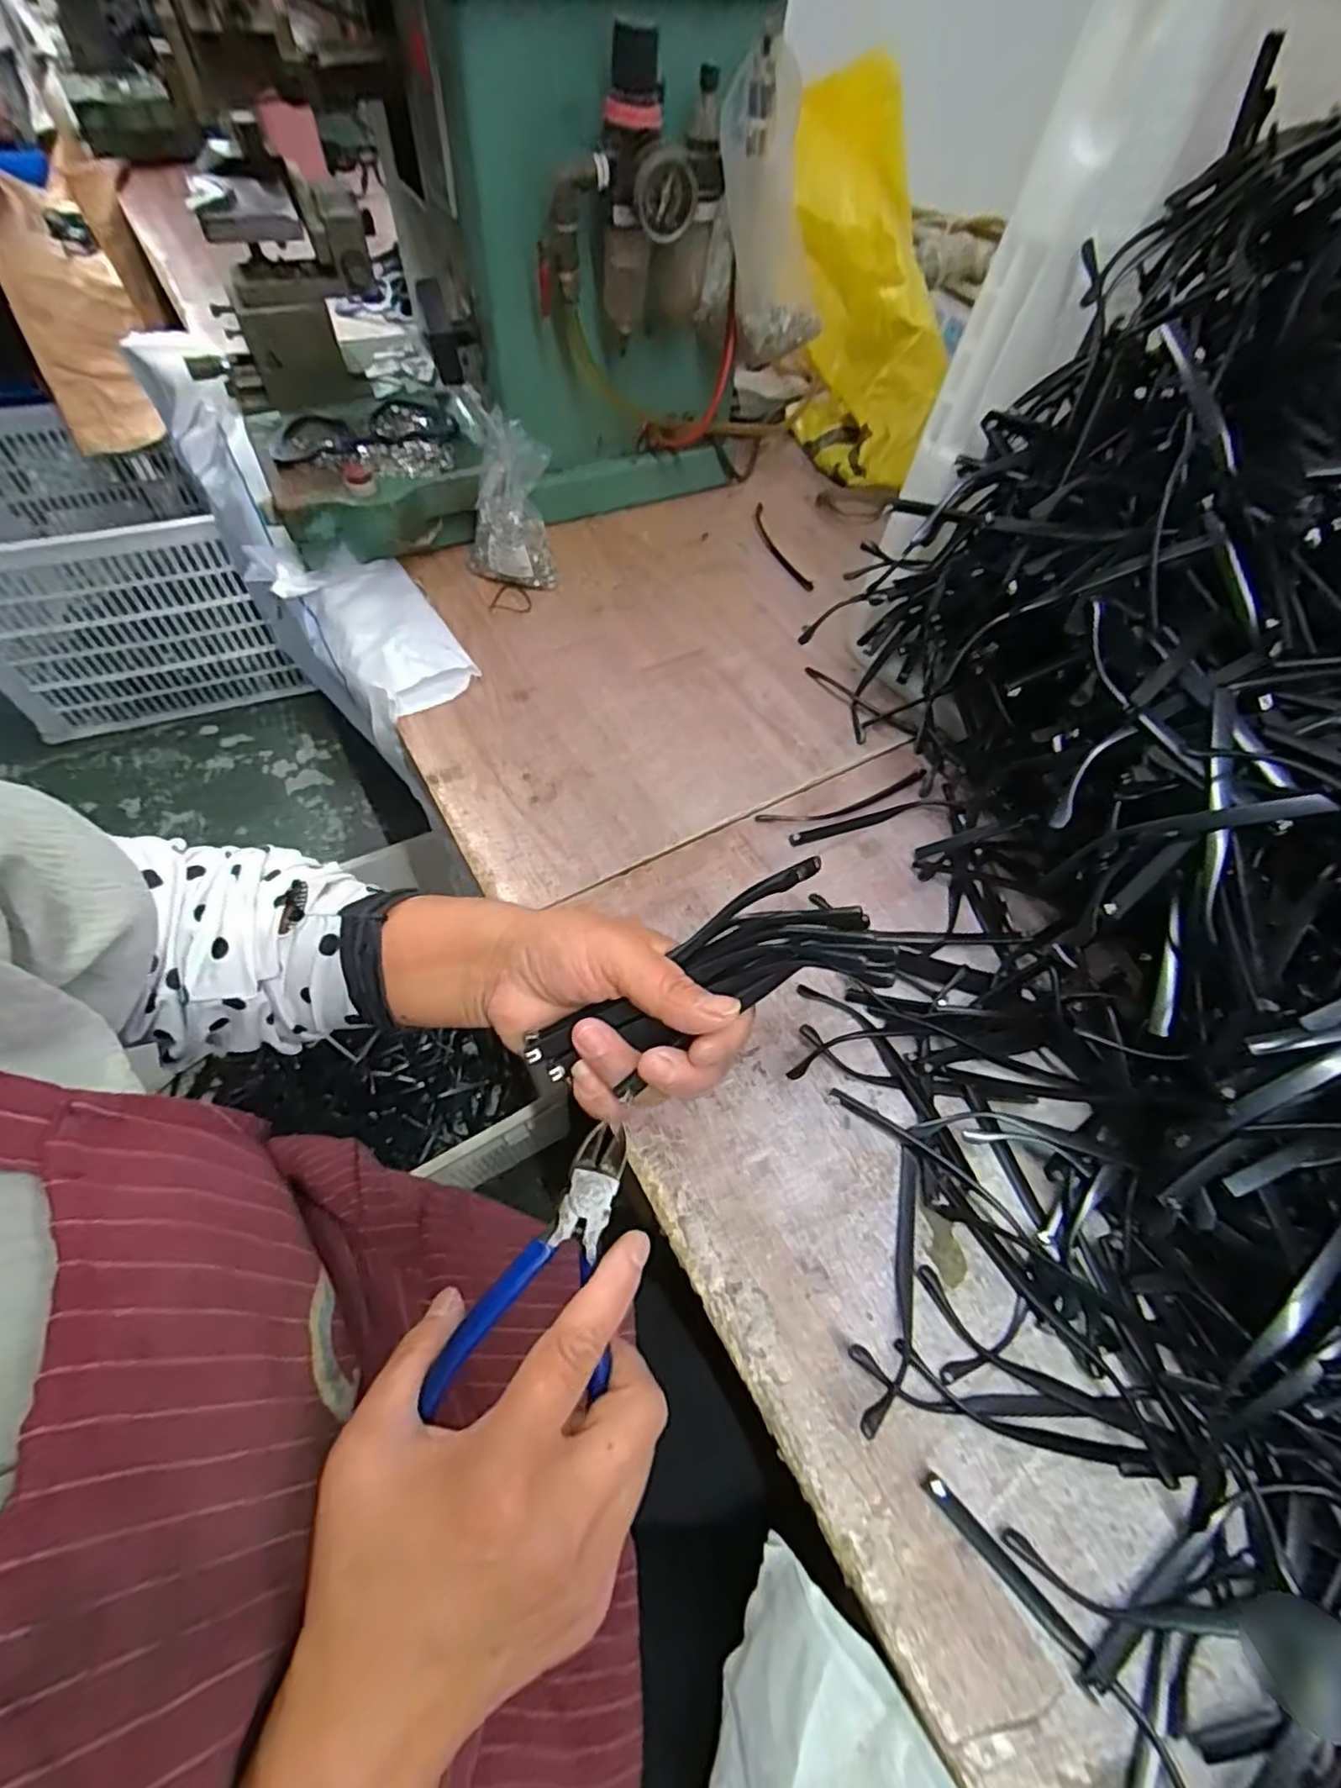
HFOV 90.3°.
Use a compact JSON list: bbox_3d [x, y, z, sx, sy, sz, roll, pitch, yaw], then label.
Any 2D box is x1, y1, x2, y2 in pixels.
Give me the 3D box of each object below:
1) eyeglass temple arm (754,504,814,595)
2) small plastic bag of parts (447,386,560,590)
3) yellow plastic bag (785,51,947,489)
[{"bbox_3d":[0.102,-0.331,0.638,0.019,0.010,0.134,-12,60,-11],"label":"eyeglass temple arm"},{"bbox_3d":[-0.135,-0.320,0.550,0.073,0.131,0.051,-14,19,-12],"label":"small plastic bag of parts"},{"bbox_3d":[0.177,-0.572,0.664,0.127,0.303,0.129,-19,24,-15],"label":"yellow plastic bag"}]

